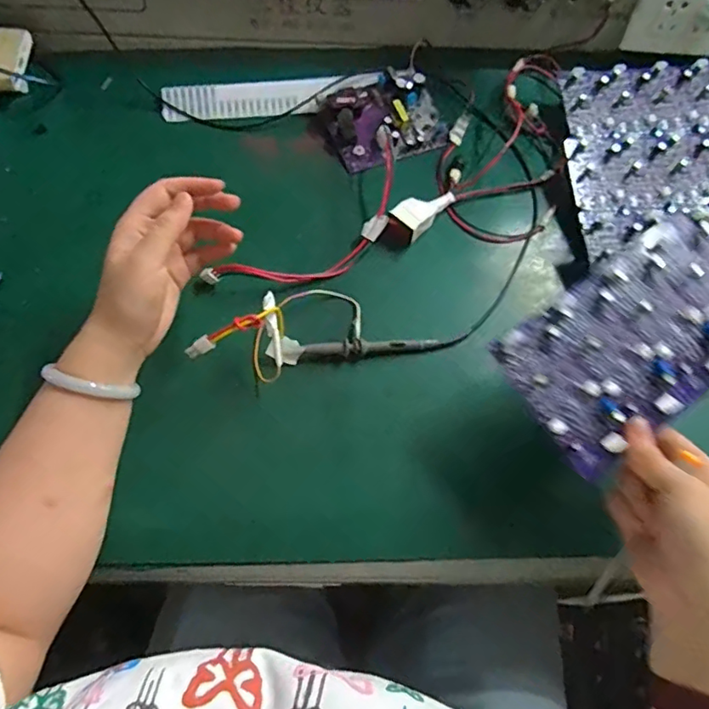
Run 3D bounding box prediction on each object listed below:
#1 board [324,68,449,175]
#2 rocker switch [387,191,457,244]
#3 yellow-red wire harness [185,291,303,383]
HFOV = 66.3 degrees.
[{"bbox_3d":[0.032,-0.252,0.574,0.121,0.039,0.097,-22,67,-12],"label":"board"},{"bbox_3d":[0.068,-0.143,0.528,0.031,0.023,0.067,39,69,16],"label":"rocker switch"},{"bbox_3d":[-0.082,-0.003,0.435,0.083,0.075,0.043,-41,72,-19],"label":"yellow-red wire harness"}]

